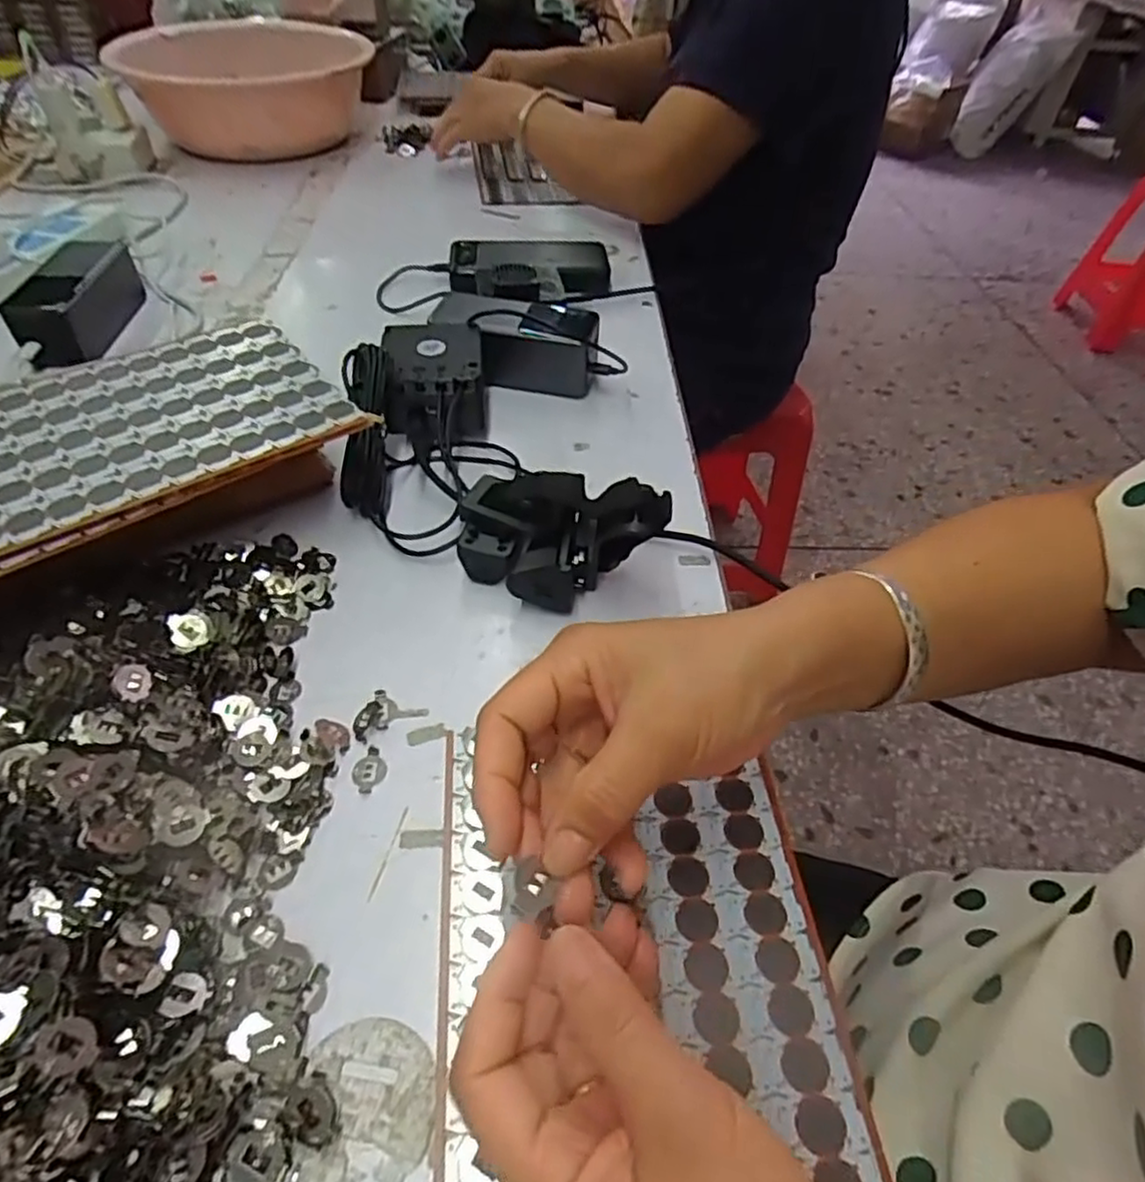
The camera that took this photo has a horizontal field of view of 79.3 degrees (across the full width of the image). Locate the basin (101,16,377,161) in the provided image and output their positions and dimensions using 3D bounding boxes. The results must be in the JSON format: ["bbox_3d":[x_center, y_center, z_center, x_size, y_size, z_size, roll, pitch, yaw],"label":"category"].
[{"bbox_3d":[-0.453,-0.733,0.991,0.310,0.135,0.310,-4,48,-7],"label":"basin"}]

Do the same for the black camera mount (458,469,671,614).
[{"bbox_3d":[-0.012,-0.028,0.398,0.116,0.073,0.058,19,49,13],"label":"black camera mount"}]

